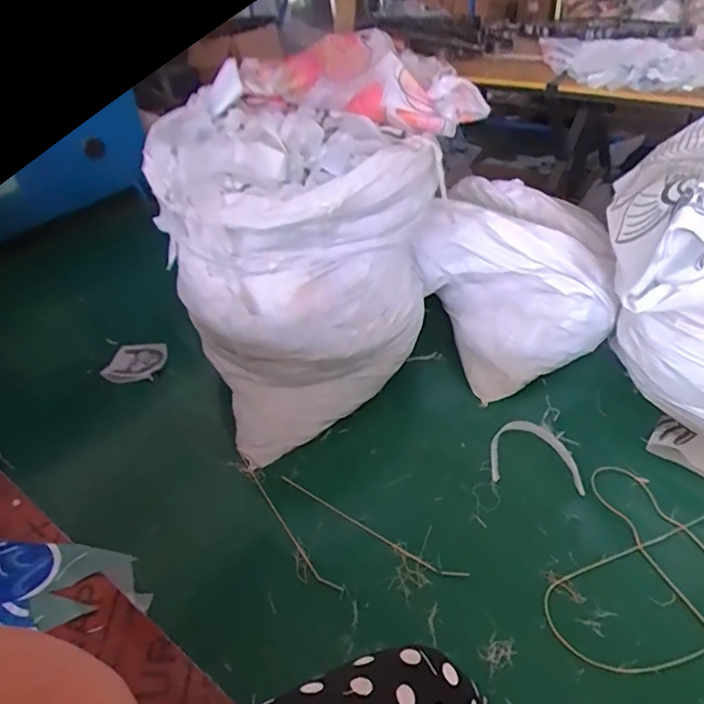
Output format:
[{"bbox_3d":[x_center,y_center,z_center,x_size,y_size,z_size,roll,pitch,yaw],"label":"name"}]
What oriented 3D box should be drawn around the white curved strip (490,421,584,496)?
[{"bbox_3d":[0.556,0.308,1.616,0.256,0.016,0.248,6,40,13],"label":"white curved strip"}]

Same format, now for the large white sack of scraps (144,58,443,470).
[{"bbox_3d":[-0.134,-0.225,1.640,0.689,0.994,0.486,-33,47,-31],"label":"large white sack of scraps"}]

